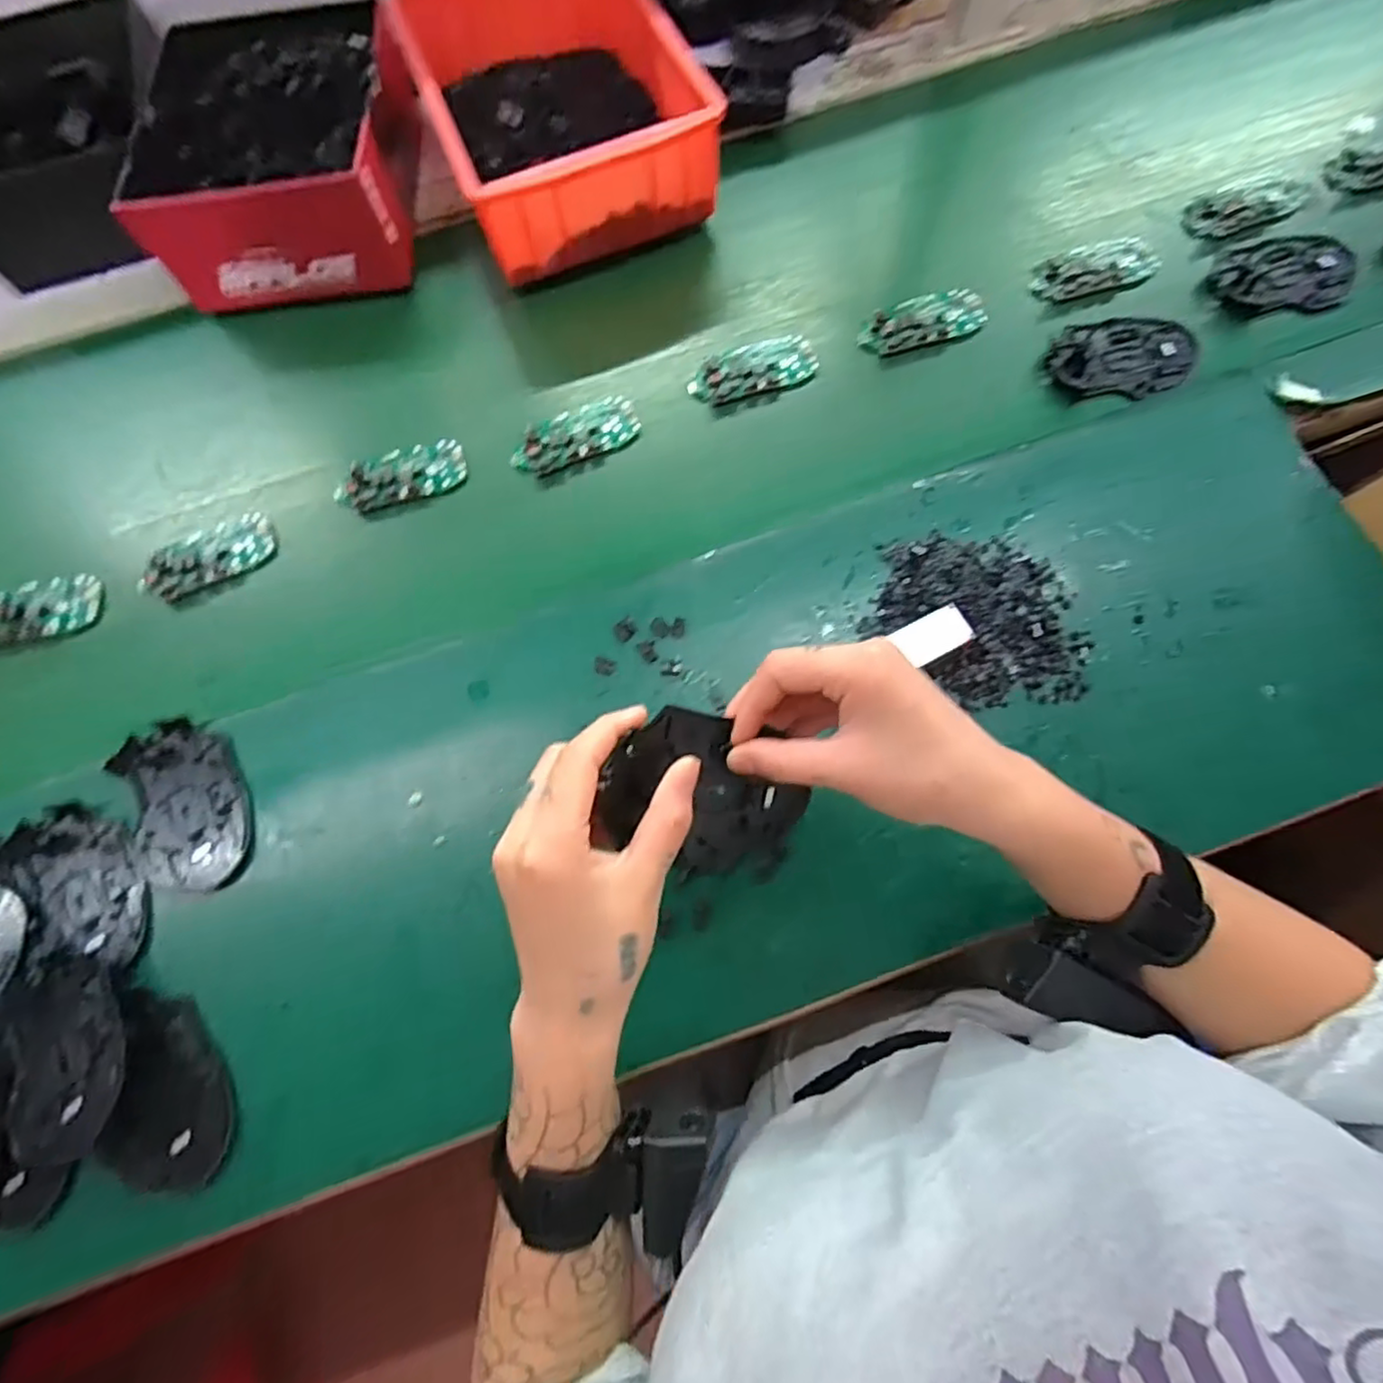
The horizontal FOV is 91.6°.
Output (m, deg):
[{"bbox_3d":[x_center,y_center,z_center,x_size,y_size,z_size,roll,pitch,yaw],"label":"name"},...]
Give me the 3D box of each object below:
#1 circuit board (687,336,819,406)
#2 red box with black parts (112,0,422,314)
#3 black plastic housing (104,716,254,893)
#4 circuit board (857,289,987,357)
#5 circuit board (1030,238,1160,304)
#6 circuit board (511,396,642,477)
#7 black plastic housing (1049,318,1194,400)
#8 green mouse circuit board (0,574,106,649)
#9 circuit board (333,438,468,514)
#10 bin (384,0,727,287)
[{"bbox_3d":[0.048,-0.257,0.533,0.099,0.009,0.046,-14,73,-3],"label":"circuit board"},{"bbox_3d":[-0.344,-0.459,0.581,0.204,0.105,0.252,-4,73,0],"label":"red box with black parts"},{"bbox_3d":[-0.328,0.074,0.436,0.070,0.011,0.116,-25,74,-6],"label":"black plastic housing"},{"bbox_3d":[0.183,-0.299,0.538,0.106,0.014,0.050,-21,74,-5],"label":"circuit board"},{"bbox_3d":[0.329,-0.345,0.545,0.101,0.012,0.044,-14,73,-3],"label":"circuit board"},{"bbox_3d":[-0.090,-0.199,0.521,0.099,0.017,0.044,-24,74,-6],"label":"circuit board"},{"bbox_3d":[0.335,-0.257,0.517,0.108,0.013,0.066,4,73,3],"label":"black plastic housing"},{"bbox_3d":[-0.484,-0.061,0.496,0.089,0.011,0.048,-12,73,-2],"label":"green mouse circuit board"},{"bbox_3d":[-0.224,-0.167,0.515,0.098,0.015,0.045,-19,73,-4],"label":"circuit board"},{"bbox_3d":[-0.119,-0.507,0.569,0.204,0.084,0.281,-21,74,-5],"label":"bin"}]

